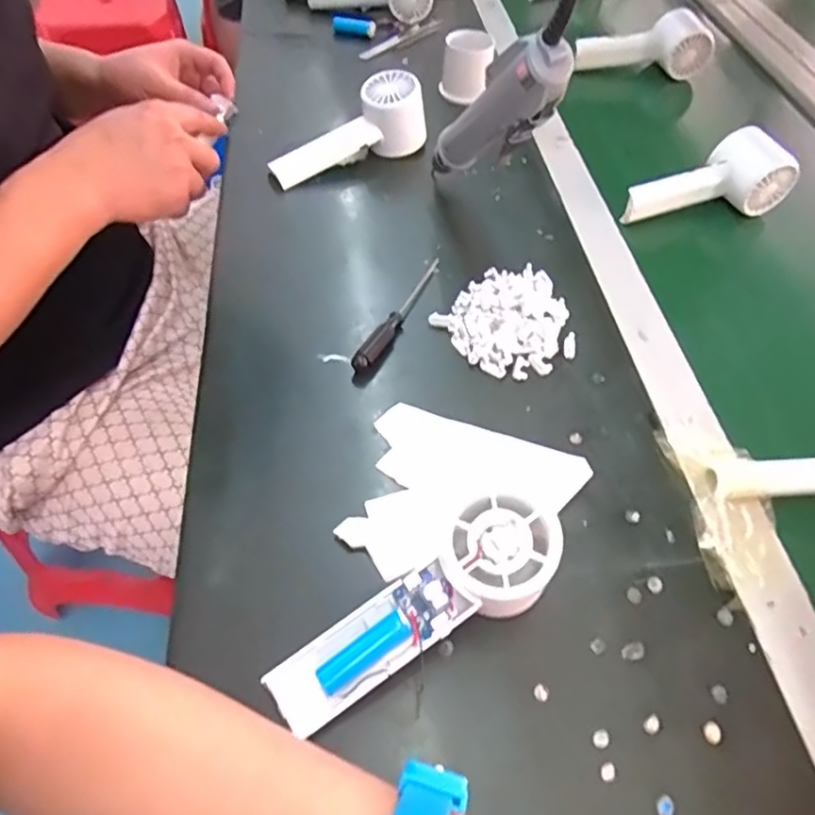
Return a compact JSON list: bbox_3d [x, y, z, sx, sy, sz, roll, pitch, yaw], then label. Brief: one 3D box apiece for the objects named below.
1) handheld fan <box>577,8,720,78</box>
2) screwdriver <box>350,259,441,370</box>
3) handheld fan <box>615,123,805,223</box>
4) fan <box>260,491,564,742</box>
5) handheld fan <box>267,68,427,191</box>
[{"bbox_3d":[0.280,-0.440,0.754,0.168,0.050,0.061,-1,51,-5],"label":"handheld fan"},{"bbox_3d":[-0.003,-0.074,0.466,0.011,0.020,0.135,23,55,14],"label":"screwdriver"},{"bbox_3d":[0.270,-0.196,0.554,0.142,0.047,0.072,-25,58,-20],"label":"handheld fan"},{"bbox_3d":[0.007,0.105,0.316,0.157,0.050,0.051,-34,60,-5],"label":"fan"},{"bbox_3d":[-0.058,-0.256,0.595,0.156,0.056,0.049,-30,59,-5],"label":"handheld fan"}]

